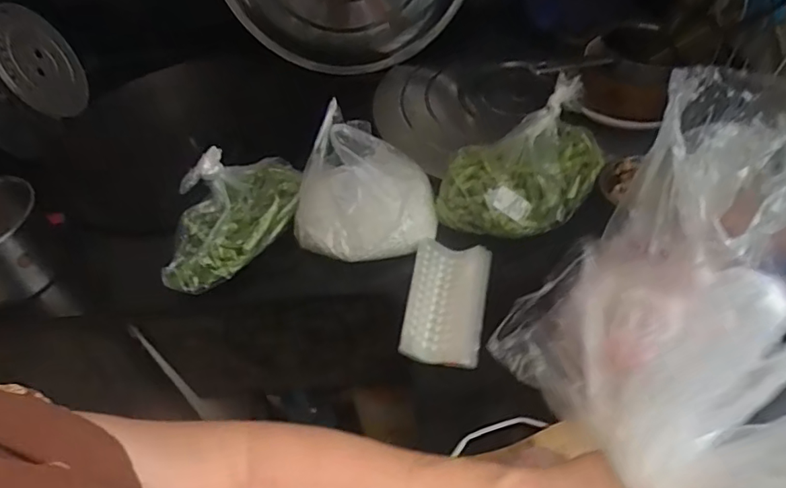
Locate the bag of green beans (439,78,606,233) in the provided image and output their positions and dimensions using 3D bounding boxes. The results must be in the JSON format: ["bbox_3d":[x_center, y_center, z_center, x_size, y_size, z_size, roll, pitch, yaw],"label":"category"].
[{"bbox_3d":[0.183,-0.120,0.729,0.222,0.177,0.145,-36,53,-24],"label":"bag of green beans"}]

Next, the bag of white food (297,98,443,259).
[{"bbox_3d":[-0.044,-0.088,0.715,0.193,0.172,0.136,-2,47,5],"label":"bag of white food"}]

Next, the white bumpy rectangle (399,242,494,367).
[{"bbox_3d":[0.070,0.069,0.676,0.094,0.044,0.180,6,48,12],"label":"white bumpy rectangle"}]

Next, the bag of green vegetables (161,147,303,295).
[{"bbox_3d":[-0.230,-0.050,0.736,0.230,0.147,0.101,-32,51,-21],"label":"bag of green vegetables"}]

